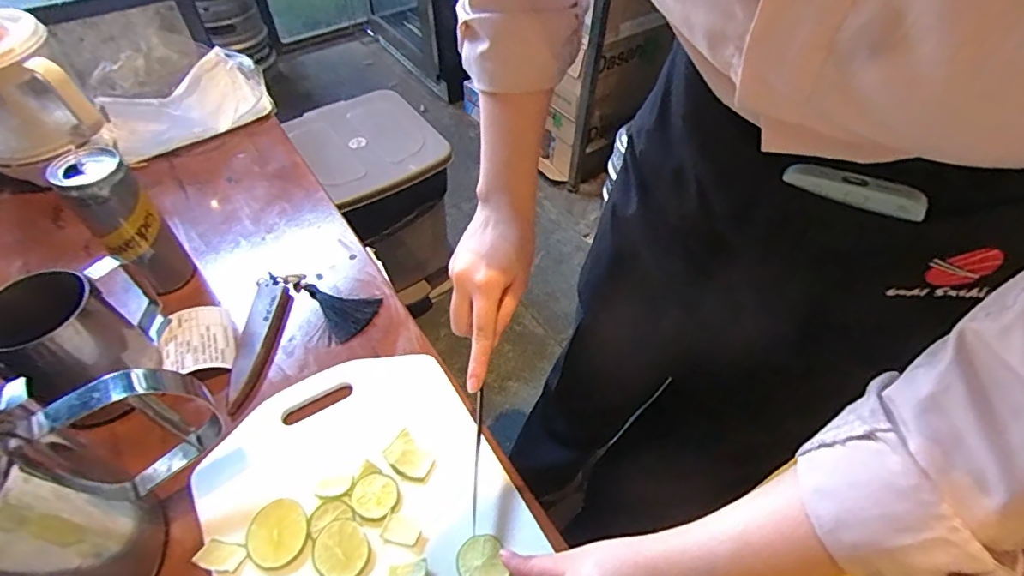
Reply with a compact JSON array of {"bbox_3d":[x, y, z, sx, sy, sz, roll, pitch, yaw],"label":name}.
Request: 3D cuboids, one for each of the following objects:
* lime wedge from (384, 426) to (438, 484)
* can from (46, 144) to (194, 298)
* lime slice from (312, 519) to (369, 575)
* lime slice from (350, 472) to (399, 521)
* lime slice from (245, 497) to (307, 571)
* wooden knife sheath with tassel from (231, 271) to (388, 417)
[{"bbox_3d":[-0.082,0.137,0.414,0.042,0.004,0.028,35,57,23],"label":"lime wedge"},{"bbox_3d":[-0.359,-0.055,0.489,0.056,0.143,0.053,0,51,-1],"label":"can"},{"bbox_3d":[-0.122,0.188,0.370,0.036,0.007,0.039,2,50,-2],"label":"lime slice"},{"bbox_3d":[-0.105,0.159,0.395,0.033,0.005,0.033,2,50,-2],"label":"lime slice"},{"bbox_3d":[-0.172,0.178,0.377,0.042,0.007,0.043,-33,59,-27],"label":"lime slice"},{"bbox_3d":[-0.225,0.033,0.508,0.122,0.012,0.158,37,57,24],"label":"wooden knife sheath with tassel"}]

